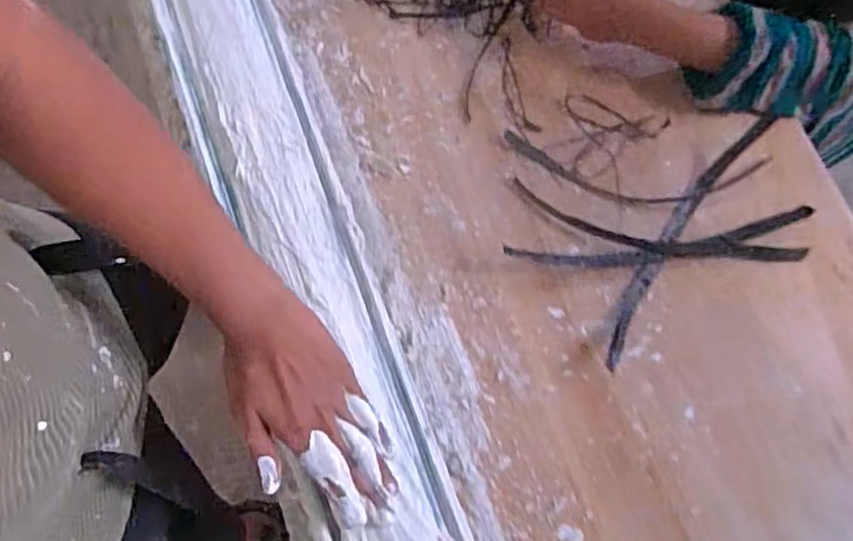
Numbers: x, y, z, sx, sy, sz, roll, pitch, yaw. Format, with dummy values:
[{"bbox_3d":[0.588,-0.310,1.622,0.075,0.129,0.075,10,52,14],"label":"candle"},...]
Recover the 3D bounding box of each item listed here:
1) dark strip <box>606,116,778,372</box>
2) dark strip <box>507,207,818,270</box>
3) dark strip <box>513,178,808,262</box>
[{"bbox_3d":[0.243,-0.036,0.635,0.031,0.007,0.297,33,79,9],"label":"dark strip"},{"bbox_3d":[0.222,-0.025,0.622,0.288,0.019,0.032,-9,76,-1],"label":"dark strip"},{"bbox_3d":[0.219,-0.035,0.639,0.275,0.005,0.041,14,77,4],"label":"dark strip"}]

